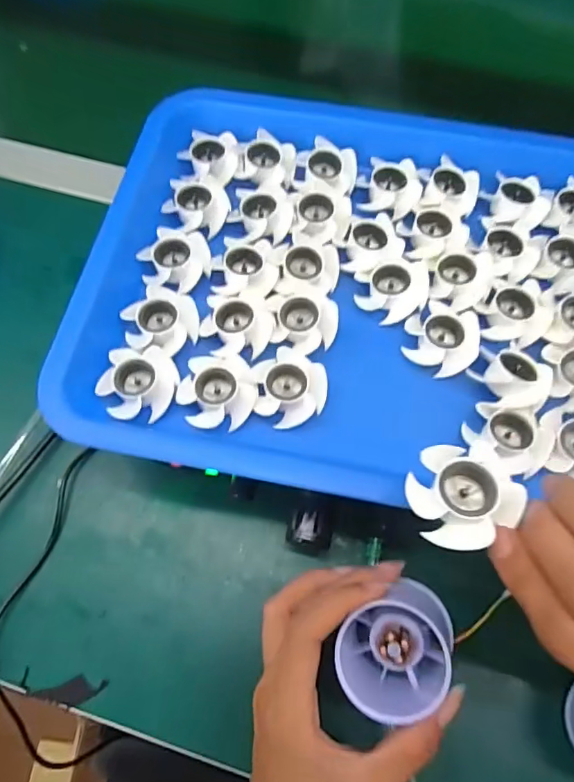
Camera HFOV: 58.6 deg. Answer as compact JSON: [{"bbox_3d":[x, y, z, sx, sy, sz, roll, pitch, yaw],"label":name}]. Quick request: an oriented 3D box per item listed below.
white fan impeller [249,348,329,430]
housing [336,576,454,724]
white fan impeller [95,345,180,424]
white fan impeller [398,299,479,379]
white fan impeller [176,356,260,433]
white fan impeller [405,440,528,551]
[{"bbox_3d":[0.002,-0.002,0.291,0.041,0.015,0.043,0,66,1],"label":"white fan impeller"},{"bbox_3d":[0.057,0.129,0.254,0.064,0.051,0.053,-27,68,-11],"label":"housing"},{"bbox_3d":[-0.084,-0.005,0.292,0.037,0.016,0.043,14,67,7],"label":"white fan impeller"},{"bbox_3d":[0.094,-0.032,0.304,0.041,0.015,0.042,0,66,1],"label":"white fan impeller"},{"bbox_3d":[-0.038,0.000,0.291,0.041,0.015,0.039,4,66,2],"label":"white fan impeller"},{"bbox_3d":[0.071,0.042,0.210,0.042,0.018,0.040,0,66,1],"label":"white fan impeller"}]

